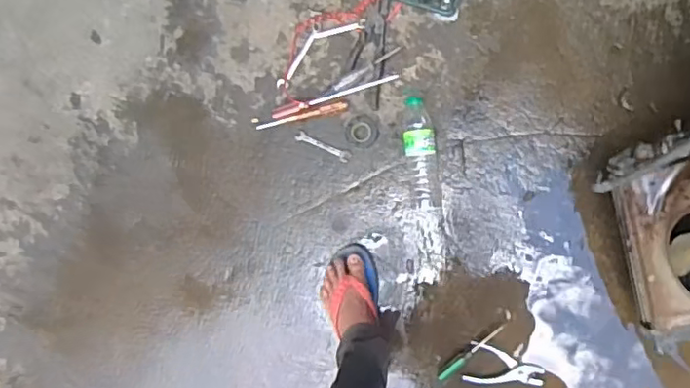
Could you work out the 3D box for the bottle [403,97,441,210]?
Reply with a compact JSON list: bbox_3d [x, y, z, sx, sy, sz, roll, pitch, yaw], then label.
[{"bbox_3d":[0.150,-0.081,1.174,0.058,0.053,0.216,-6,88,9],"label":"bottle"}]

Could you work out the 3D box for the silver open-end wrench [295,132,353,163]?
[{"bbox_3d":[-0.045,-0.098,1.246,0.123,0.004,0.023,25,93,9],"label":"silver open-end wrench"}]

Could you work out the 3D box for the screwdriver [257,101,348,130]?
[{"bbox_3d":[-0.087,-0.156,1.198,0.189,0.016,0.017,-11,88,9],"label":"screwdriver"}]

